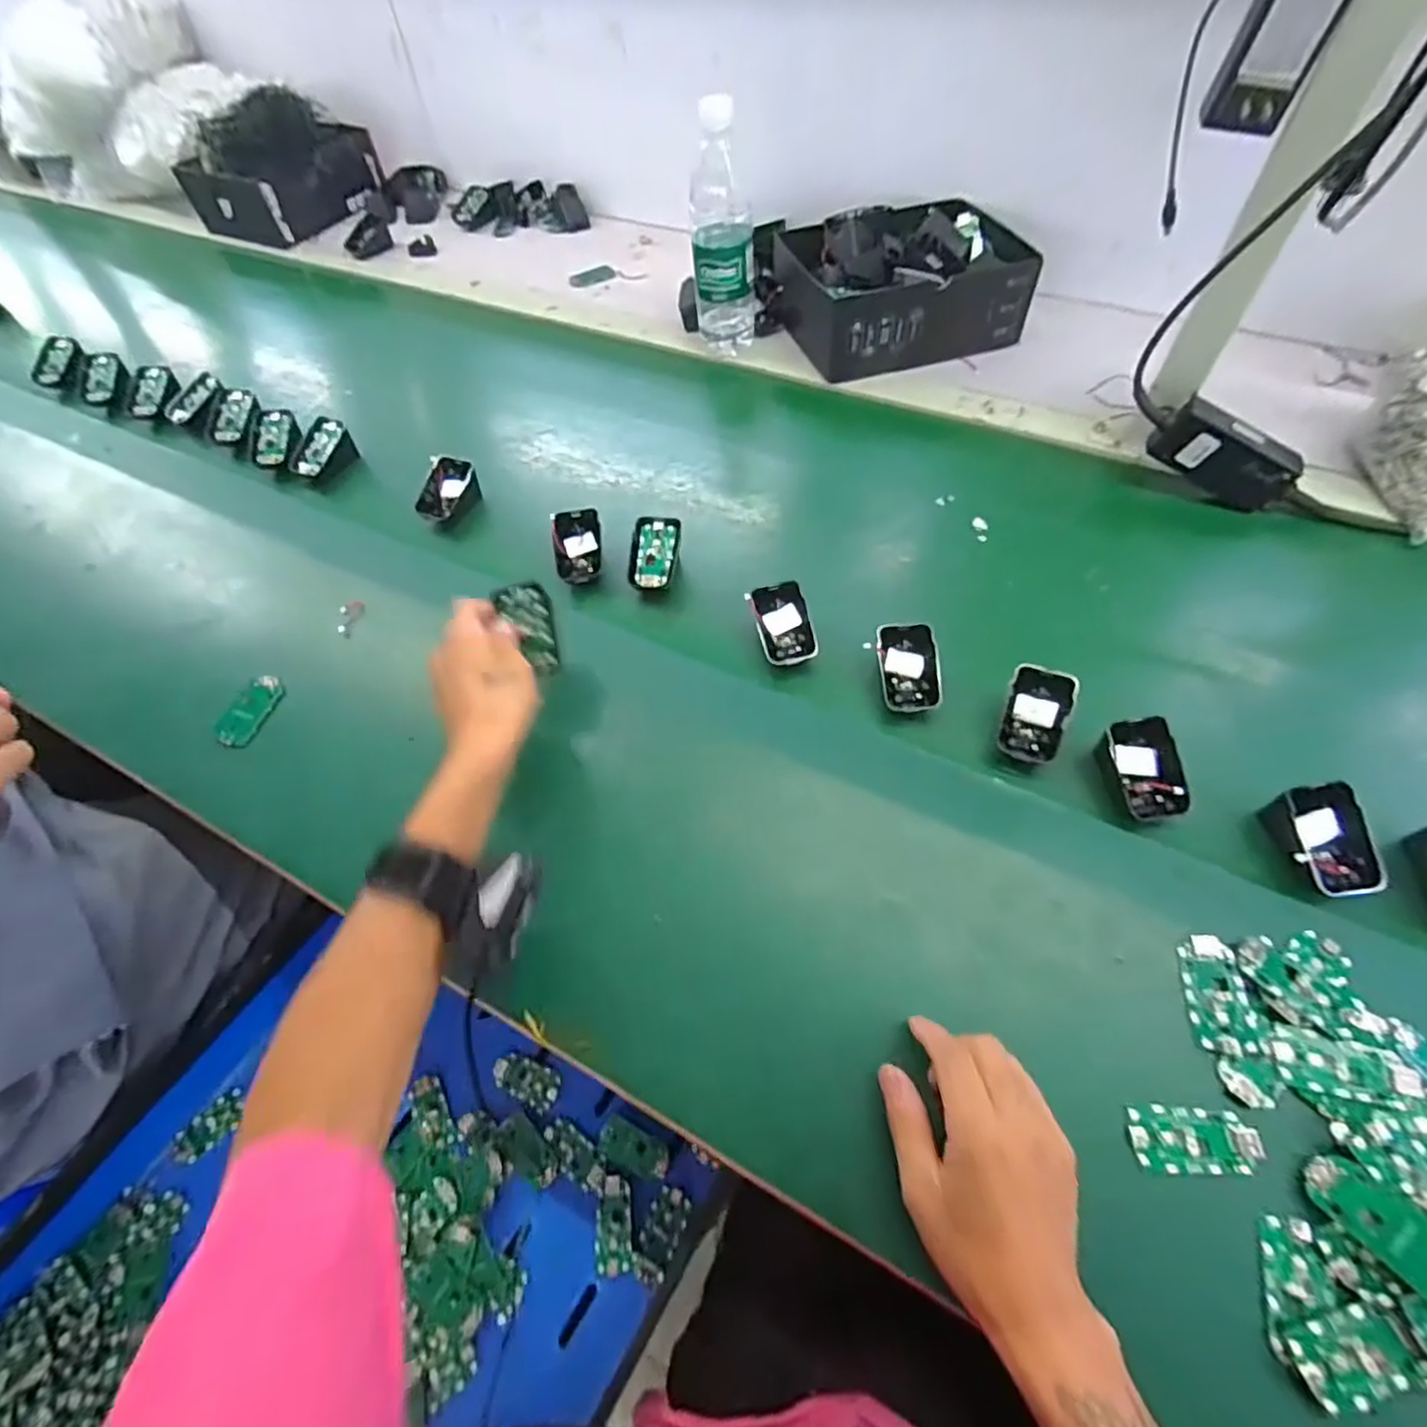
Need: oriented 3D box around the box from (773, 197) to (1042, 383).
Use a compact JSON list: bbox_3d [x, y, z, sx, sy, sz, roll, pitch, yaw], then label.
[{"bbox_3d":[0.220,-0.496,0.763,0.257,0.089,0.191,-17,58,-6],"label":"box"}]

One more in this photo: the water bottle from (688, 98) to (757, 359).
[{"bbox_3d":[0.010,-0.506,0.712,0.069,0.220,0.056,-7,57,0],"label":"water bottle"}]

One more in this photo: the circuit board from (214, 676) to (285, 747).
[{"bbox_3d":[-0.391,-0.003,0.561,0.028,0.004,0.066,23,63,-4],"label":"circuit board"}]

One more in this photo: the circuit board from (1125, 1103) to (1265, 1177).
[{"bbox_3d":[0.265,0.235,0.366,0.065,0.006,0.031,-1,57,4],"label":"circuit board"}]

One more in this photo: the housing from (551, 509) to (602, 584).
[{"bbox_3d":[-0.124,-0.151,0.613,0.046,0.044,0.061,-11,57,-3],"label":"housing"}]

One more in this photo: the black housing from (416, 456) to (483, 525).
[{"bbox_3d":[-0.269,-0.221,0.669,0.033,0.046,0.066,21,61,17],"label":"black housing"}]

